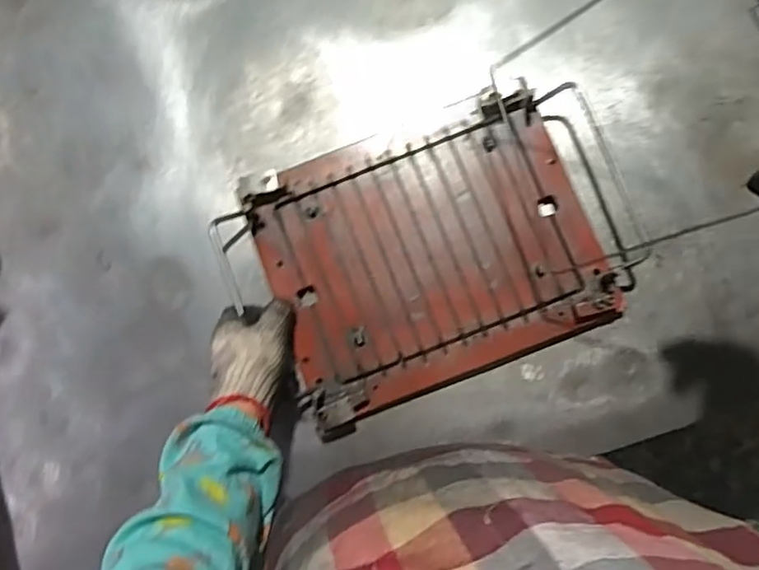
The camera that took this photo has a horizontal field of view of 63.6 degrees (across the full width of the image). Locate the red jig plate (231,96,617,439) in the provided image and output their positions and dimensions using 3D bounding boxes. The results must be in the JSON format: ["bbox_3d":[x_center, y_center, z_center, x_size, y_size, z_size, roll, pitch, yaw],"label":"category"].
[{"bbox_3d":[0.045,-0.032,0.579,0.297,0.023,0.244,-23,81,1],"label":"red jig plate"}]

